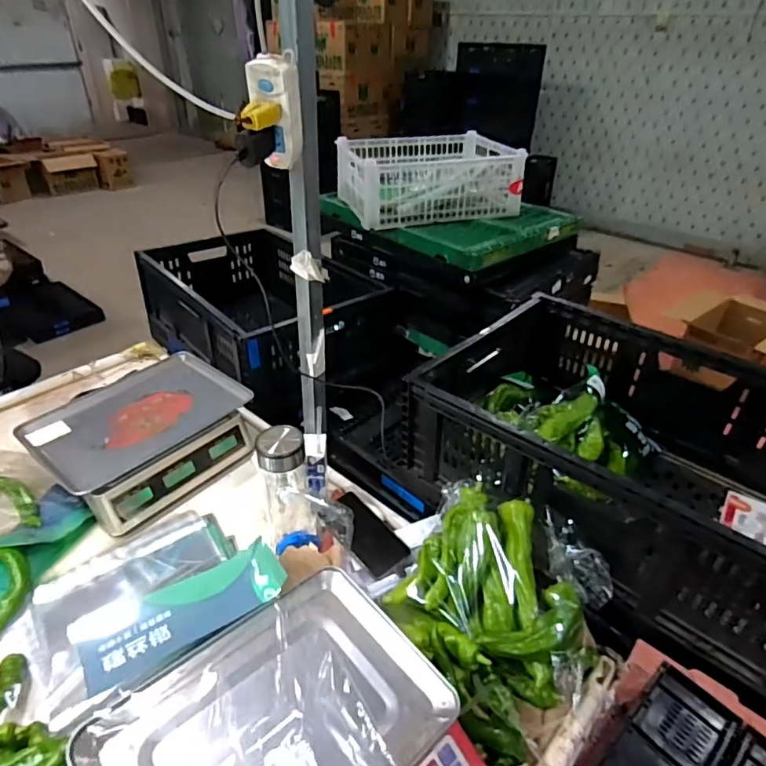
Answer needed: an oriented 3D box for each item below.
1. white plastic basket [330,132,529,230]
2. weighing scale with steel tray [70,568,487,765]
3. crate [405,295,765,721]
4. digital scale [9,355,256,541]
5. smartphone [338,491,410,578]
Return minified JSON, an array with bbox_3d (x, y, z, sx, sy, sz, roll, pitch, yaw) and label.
[{"bbox_3d":[0.108,-0.524,1.340,0.398,0.138,0.303,-9,36,-15],"label":"white plastic basket"},{"bbox_3d":[-0.083,0.386,0.523,0.330,0.083,0.325,30,43,35],"label":"weighing scale with steel tray"},{"bbox_3d":[0.379,0.116,0.765,0.620,0.209,0.400,30,43,35],"label":"crate"},{"bbox_3d":[-0.427,0.091,0.951,0.259,0.114,0.319,28,42,33],"label":"digital scale"},{"bbox_3d":[-0.029,0.219,0.782,0.070,0.015,0.145,-22,41,-31],"label":"smartphone"}]

